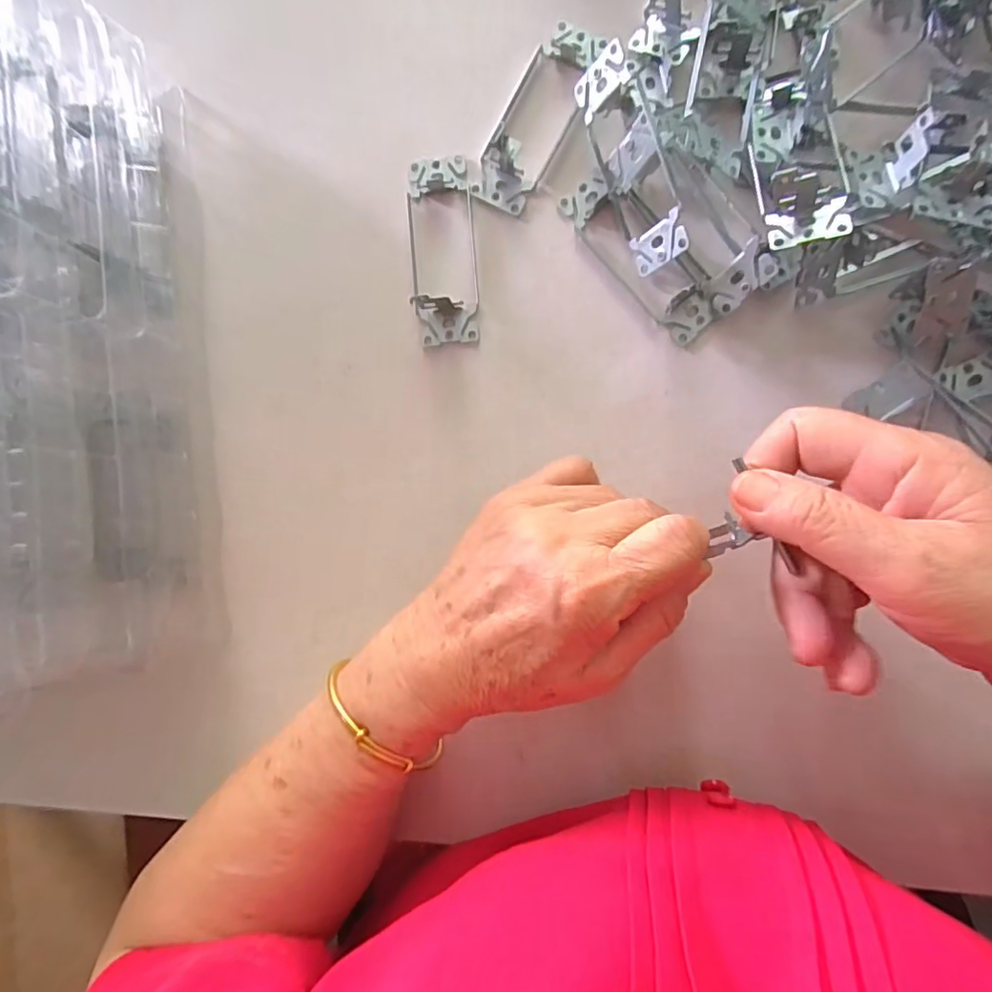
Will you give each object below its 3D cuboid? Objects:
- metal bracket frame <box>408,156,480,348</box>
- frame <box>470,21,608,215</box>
[{"bbox_3d":[-0.031,-0.139,0.306,0.037,0.019,0.105,-4,89,8],"label":"metal bracket frame"},{"bbox_3d":[0.022,-0.209,0.301,0.036,0.017,0.104,29,93,7],"label":"frame"}]

